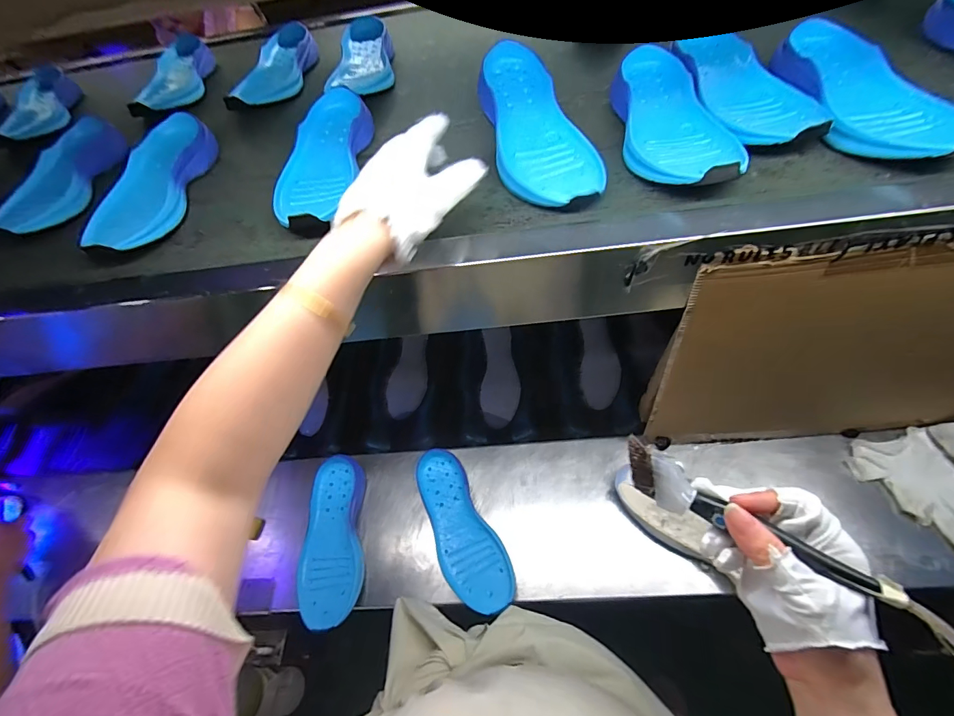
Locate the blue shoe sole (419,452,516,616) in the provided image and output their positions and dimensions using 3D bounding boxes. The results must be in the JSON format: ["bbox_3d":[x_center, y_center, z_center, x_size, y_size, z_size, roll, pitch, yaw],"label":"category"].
[{"bbox_3d":[-0.027,0.261,0.648,0.089,0.030,0.247,-24,57,-13],"label":"blue shoe sole"}]

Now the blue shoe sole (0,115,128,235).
[{"bbox_3d":[-0.561,-0.247,0.573,0.091,0.046,0.268,0,55,3],"label":"blue shoe sole"}]

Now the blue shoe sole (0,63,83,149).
[{"bbox_3d":[-0.789,-0.458,0.755,0.092,0.045,0.219,-12,55,-5],"label":"blue shoe sole"}]

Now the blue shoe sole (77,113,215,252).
[{"bbox_3d":[-0.400,-0.218,0.518,0.098,0.039,0.252,-3,55,1],"label":"blue shoe sole"}]

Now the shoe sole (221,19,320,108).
[{"bbox_3d":[-0.327,-0.479,0.695,0.091,0.049,0.256,4,55,6],"label":"shoe sole"}]

